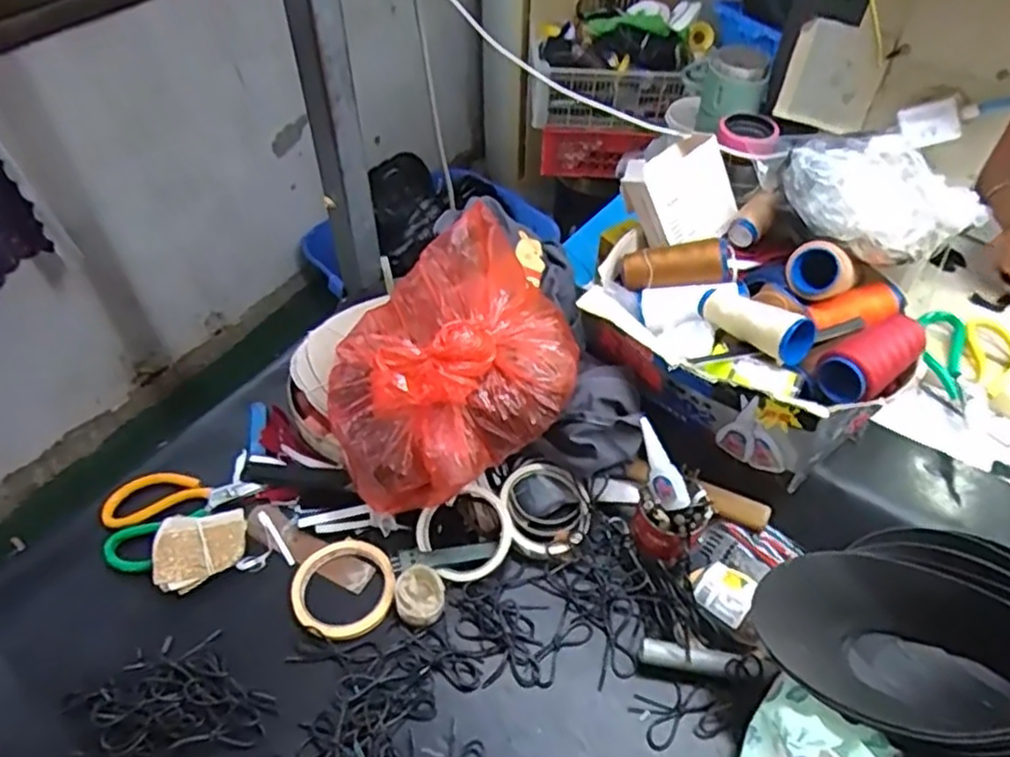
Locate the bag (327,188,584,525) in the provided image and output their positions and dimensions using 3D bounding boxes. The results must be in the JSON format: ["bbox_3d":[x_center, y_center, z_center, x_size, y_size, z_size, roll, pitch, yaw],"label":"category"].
[{"bbox_3d":[-0.063,-0.010,0.703,0.229,0.166,0.236,-22,52,-19],"label":"bag"}]

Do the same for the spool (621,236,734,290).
[{"bbox_3d":[0.174,-0.110,0.715,0.111,0.049,0.048,-5,47,13],"label":"spool"}]

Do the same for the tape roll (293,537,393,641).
[{"bbox_3d":[-0.152,0.197,0.669,0.094,0.010,0.097,0,48,0],"label":"tape roll"}]

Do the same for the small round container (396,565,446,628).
[{"bbox_3d":[-0.079,0.200,0.654,0.044,0.026,0.050,-21,51,-18],"label":"small round container"}]

